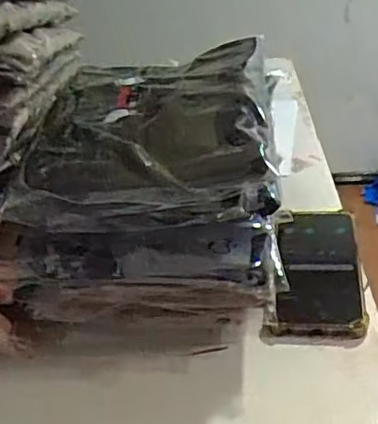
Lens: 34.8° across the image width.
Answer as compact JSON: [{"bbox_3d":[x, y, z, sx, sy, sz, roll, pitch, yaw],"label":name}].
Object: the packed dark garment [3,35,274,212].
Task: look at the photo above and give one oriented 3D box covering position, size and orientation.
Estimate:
[{"bbox_3d":[-0.030,-0.078,0.492,0.188,0.052,0.232,-2,32,7],"label":"packed dark garment"}]

